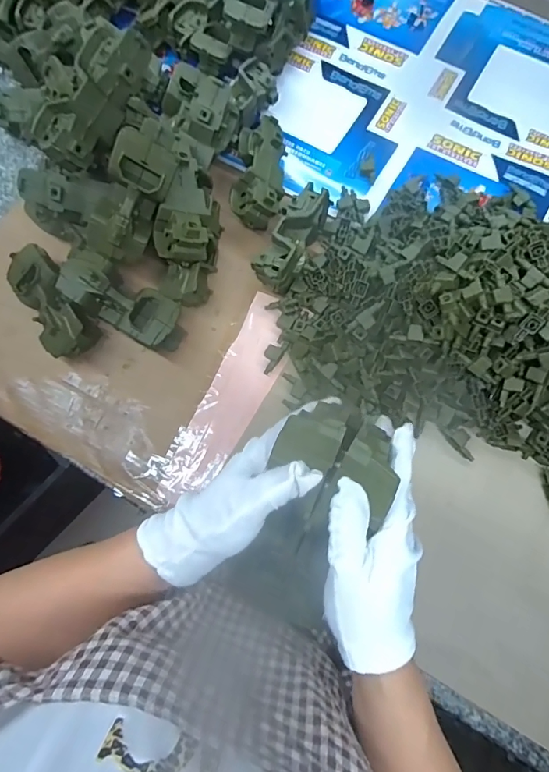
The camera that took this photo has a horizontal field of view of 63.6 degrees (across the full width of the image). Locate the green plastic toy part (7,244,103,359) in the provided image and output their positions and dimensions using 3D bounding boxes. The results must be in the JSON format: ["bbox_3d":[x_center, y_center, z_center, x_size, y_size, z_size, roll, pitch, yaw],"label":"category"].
[{"bbox_3d":[-0.342,-0.128,0.674,0.078,0.059,0.183,-31,78,-6],"label":"green plastic toy part"}]

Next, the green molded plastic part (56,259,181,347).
[{"bbox_3d":[-0.232,-0.125,0.659,0.172,0.063,0.076,26,78,-10],"label":"green molded plastic part"}]

